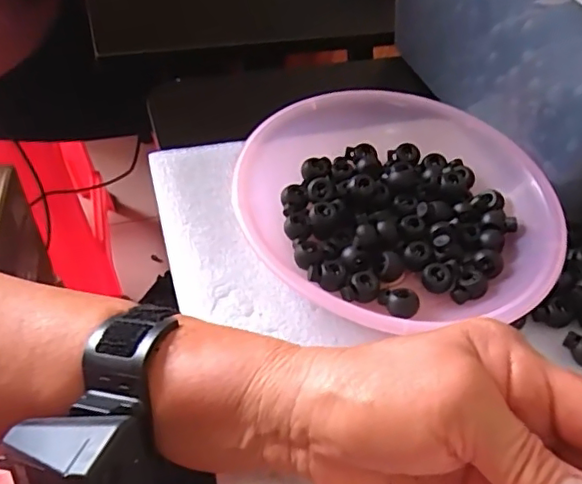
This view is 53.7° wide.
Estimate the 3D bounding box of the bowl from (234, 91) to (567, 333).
[{"bbox_3d":[0.063,-0.036,0.365,0.185,0.040,0.198,3,51,-4],"label":"bowl"}]

